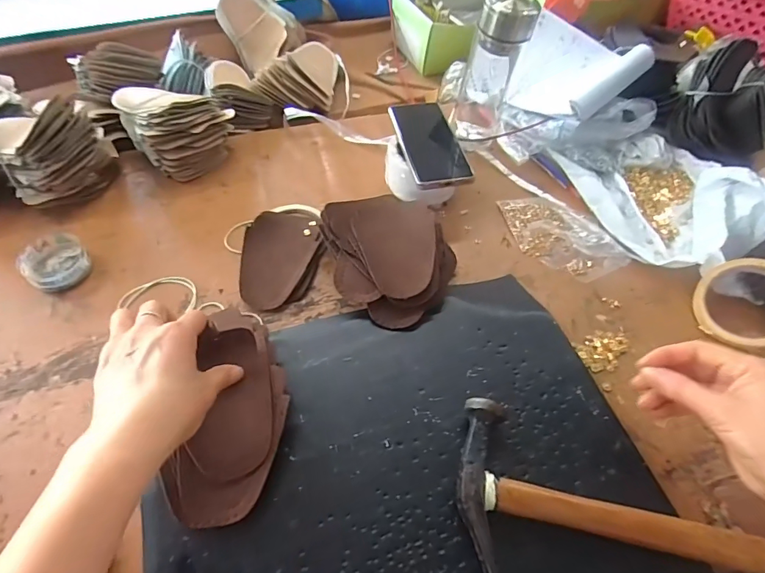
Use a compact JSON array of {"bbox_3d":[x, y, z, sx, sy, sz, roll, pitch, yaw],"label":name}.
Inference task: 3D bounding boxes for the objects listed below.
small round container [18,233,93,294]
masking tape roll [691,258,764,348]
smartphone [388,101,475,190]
[{"bbox_3d":[-0.373,-0.028,0.495,0.063,0.029,0.077,-34,63,-24],"label":"small round container"},{"bbox_3d":[0.389,0.019,0.464,0.095,0.028,0.095,-11,70,31],"label":"masking tape roll"},{"bbox_3d":[0.063,-0.185,0.566,0.076,0.015,0.160,-9,55,-9],"label":"smartphone"}]

